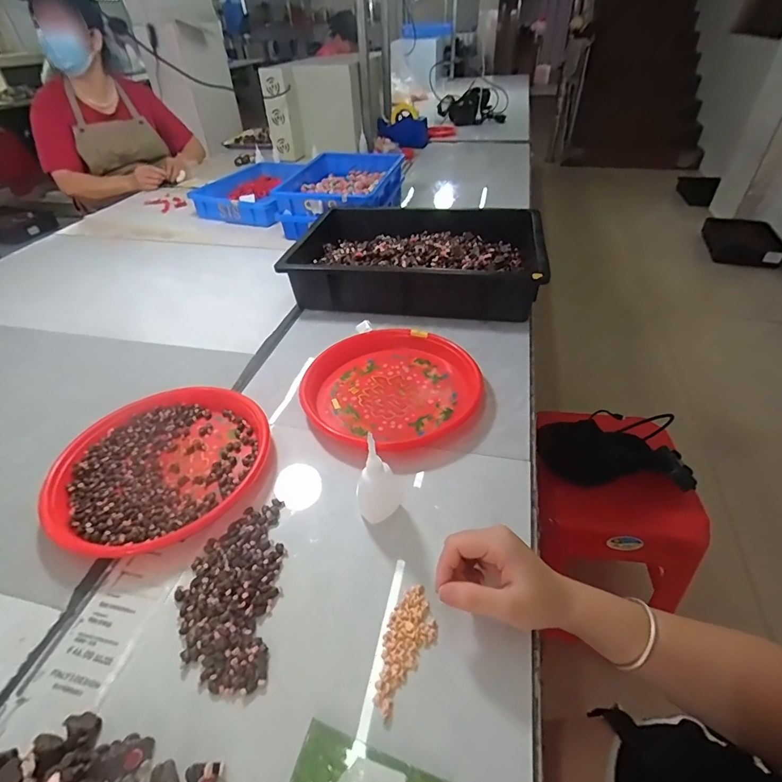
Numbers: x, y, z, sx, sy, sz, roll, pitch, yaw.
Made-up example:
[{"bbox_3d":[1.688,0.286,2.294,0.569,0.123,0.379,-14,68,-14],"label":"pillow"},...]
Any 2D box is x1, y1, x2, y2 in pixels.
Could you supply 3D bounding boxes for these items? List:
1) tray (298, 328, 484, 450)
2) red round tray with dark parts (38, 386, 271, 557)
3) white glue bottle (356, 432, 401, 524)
[{"bbox_3d":[0.007,-0.003,0.591,0.208,0.033,0.235,32,52,33],"label":"tray"},{"bbox_3d":[-0.270,0.079,0.509,0.236,0.029,0.226,-1,41,1],"label":"red round tray with dark parts"},{"bbox_3d":[-0.013,0.093,0.433,0.045,0.094,0.043,-4,40,-2],"label":"white glue bottle"}]

